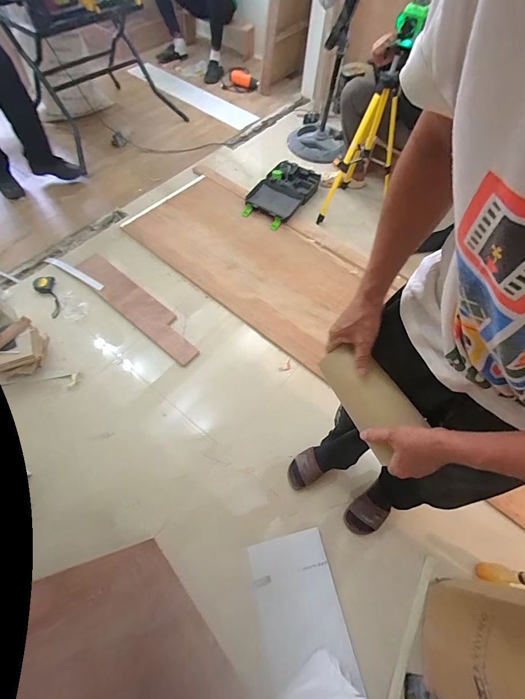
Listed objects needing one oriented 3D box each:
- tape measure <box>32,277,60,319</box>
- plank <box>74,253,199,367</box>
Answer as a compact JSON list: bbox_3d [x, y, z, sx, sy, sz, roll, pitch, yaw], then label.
[{"bbox_3d":[-0.915,-0.237,1.376,0.080,0.031,0.213,-33,68,-19],"label":"tape measure"},{"bbox_3d":[-0.553,-0.198,1.401,0.725,0.017,0.154,37,65,16],"label":"plank"}]

